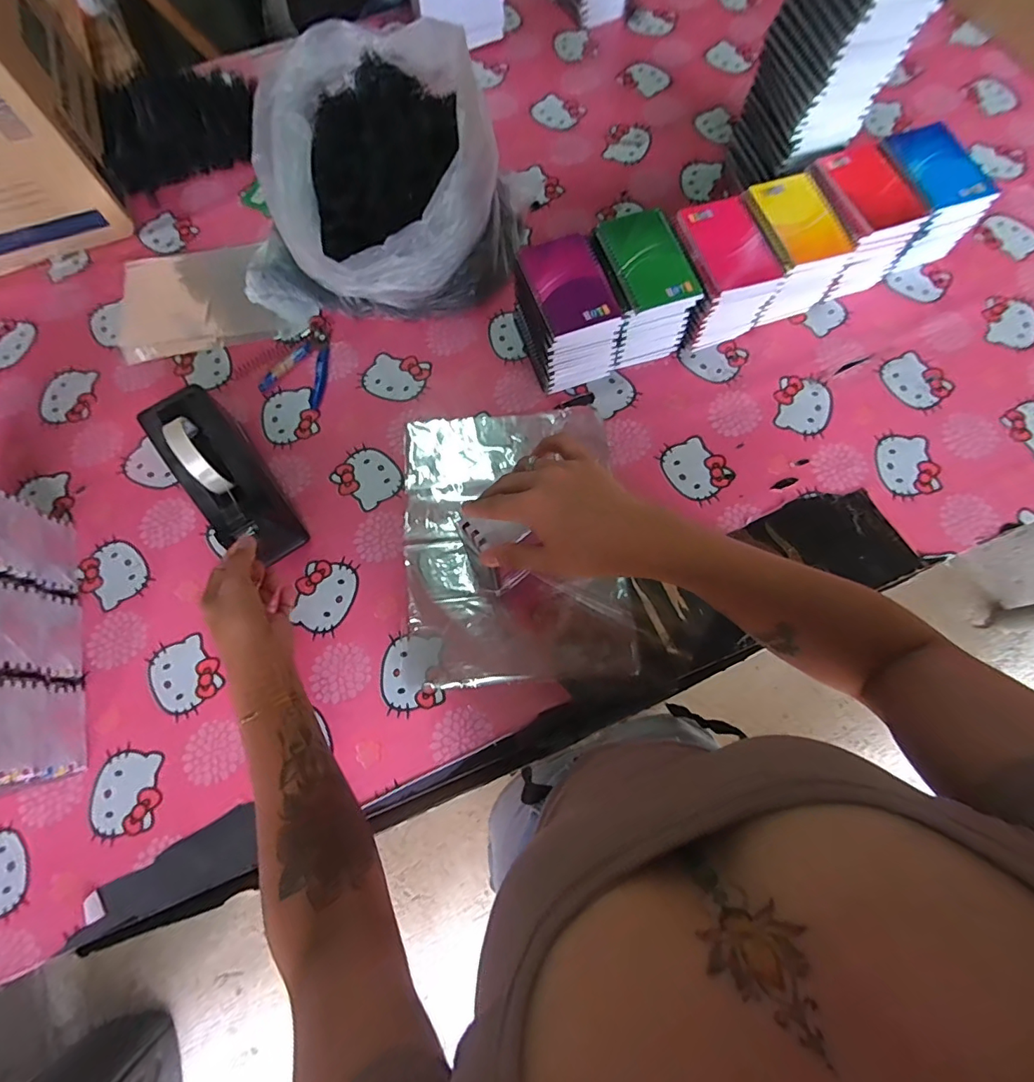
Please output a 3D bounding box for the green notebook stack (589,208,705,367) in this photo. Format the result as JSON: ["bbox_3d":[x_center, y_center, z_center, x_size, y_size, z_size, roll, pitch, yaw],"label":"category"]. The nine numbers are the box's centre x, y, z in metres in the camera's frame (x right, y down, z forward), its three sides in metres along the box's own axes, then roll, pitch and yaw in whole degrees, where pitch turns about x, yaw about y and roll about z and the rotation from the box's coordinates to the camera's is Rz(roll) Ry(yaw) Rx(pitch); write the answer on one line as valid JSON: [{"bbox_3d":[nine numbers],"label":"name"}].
[{"bbox_3d":[0.152,-0.311,0.639,0.097,0.110,0.130,-16,72,-4],"label":"green notebook stack"}]

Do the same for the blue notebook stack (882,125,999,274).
[{"bbox_3d":[0.529,-0.452,0.679,0.100,0.111,0.140,-14,72,-4],"label":"blue notebook stack"}]

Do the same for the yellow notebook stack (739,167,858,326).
[{"bbox_3d":[0.339,-0.375,0.656,0.106,0.106,0.147,-16,72,-4],"label":"yellow notebook stack"}]

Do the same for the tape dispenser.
[{"bbox_3d":[-0.327,-0.072,0.569,0.074,0.125,0.211,-37,75,-10],"label":"tape dispenser"}]

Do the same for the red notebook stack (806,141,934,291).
[{"bbox_3d":[0.429,-0.418,0.666,0.104,0.101,0.148,-19,72,-5],"label":"red notebook stack"}]

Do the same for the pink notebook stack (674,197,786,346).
[{"bbox_3d":[0.252,-0.336,0.645,0.093,0.108,0.137,-15,72,-4],"label":"pink notebook stack"}]

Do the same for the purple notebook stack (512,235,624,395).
[{"bbox_3d":[0.059,-0.275,0.623,0.099,0.121,0.130,-17,72,-5],"label":"purple notebook stack"}]

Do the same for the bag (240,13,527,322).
[{"bbox_3d":[-0.162,-0.473,0.660,0.314,0.180,0.346,18,73,7],"label":"bag"}]

